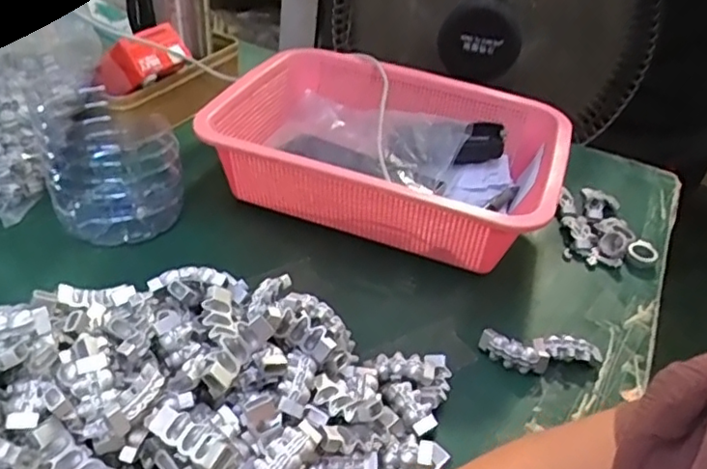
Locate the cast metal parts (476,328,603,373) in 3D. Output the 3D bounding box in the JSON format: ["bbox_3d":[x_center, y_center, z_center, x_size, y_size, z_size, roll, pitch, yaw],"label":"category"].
[{"bbox_3d":[0.136,0.085,0.441,0.085,0.019,0.027,3,38,-6],"label":"cast metal parts"}]

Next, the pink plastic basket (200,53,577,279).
[{"bbox_3d":[0.034,-0.075,0.574,0.294,0.091,0.227,18,39,13],"label":"pink plastic basket"}]

